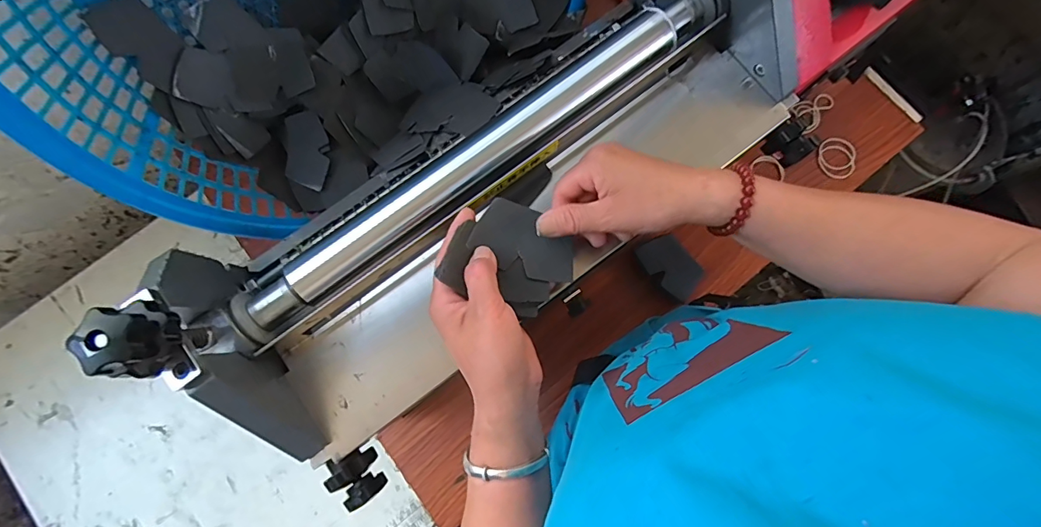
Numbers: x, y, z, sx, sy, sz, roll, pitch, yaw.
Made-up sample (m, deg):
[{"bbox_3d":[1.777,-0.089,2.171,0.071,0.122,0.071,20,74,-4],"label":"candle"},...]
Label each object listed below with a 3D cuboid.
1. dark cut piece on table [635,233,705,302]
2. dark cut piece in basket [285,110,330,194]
[{"bbox_3d":[0.187,0.002,0.566,0.051,0.008,0.082,-40,88,1],"label":"dark cut piece on table"},{"bbox_3d":[-0.240,-0.125,0.513,0.049,0.009,0.081,2,98,5],"label":"dark cut piece in basket"}]

